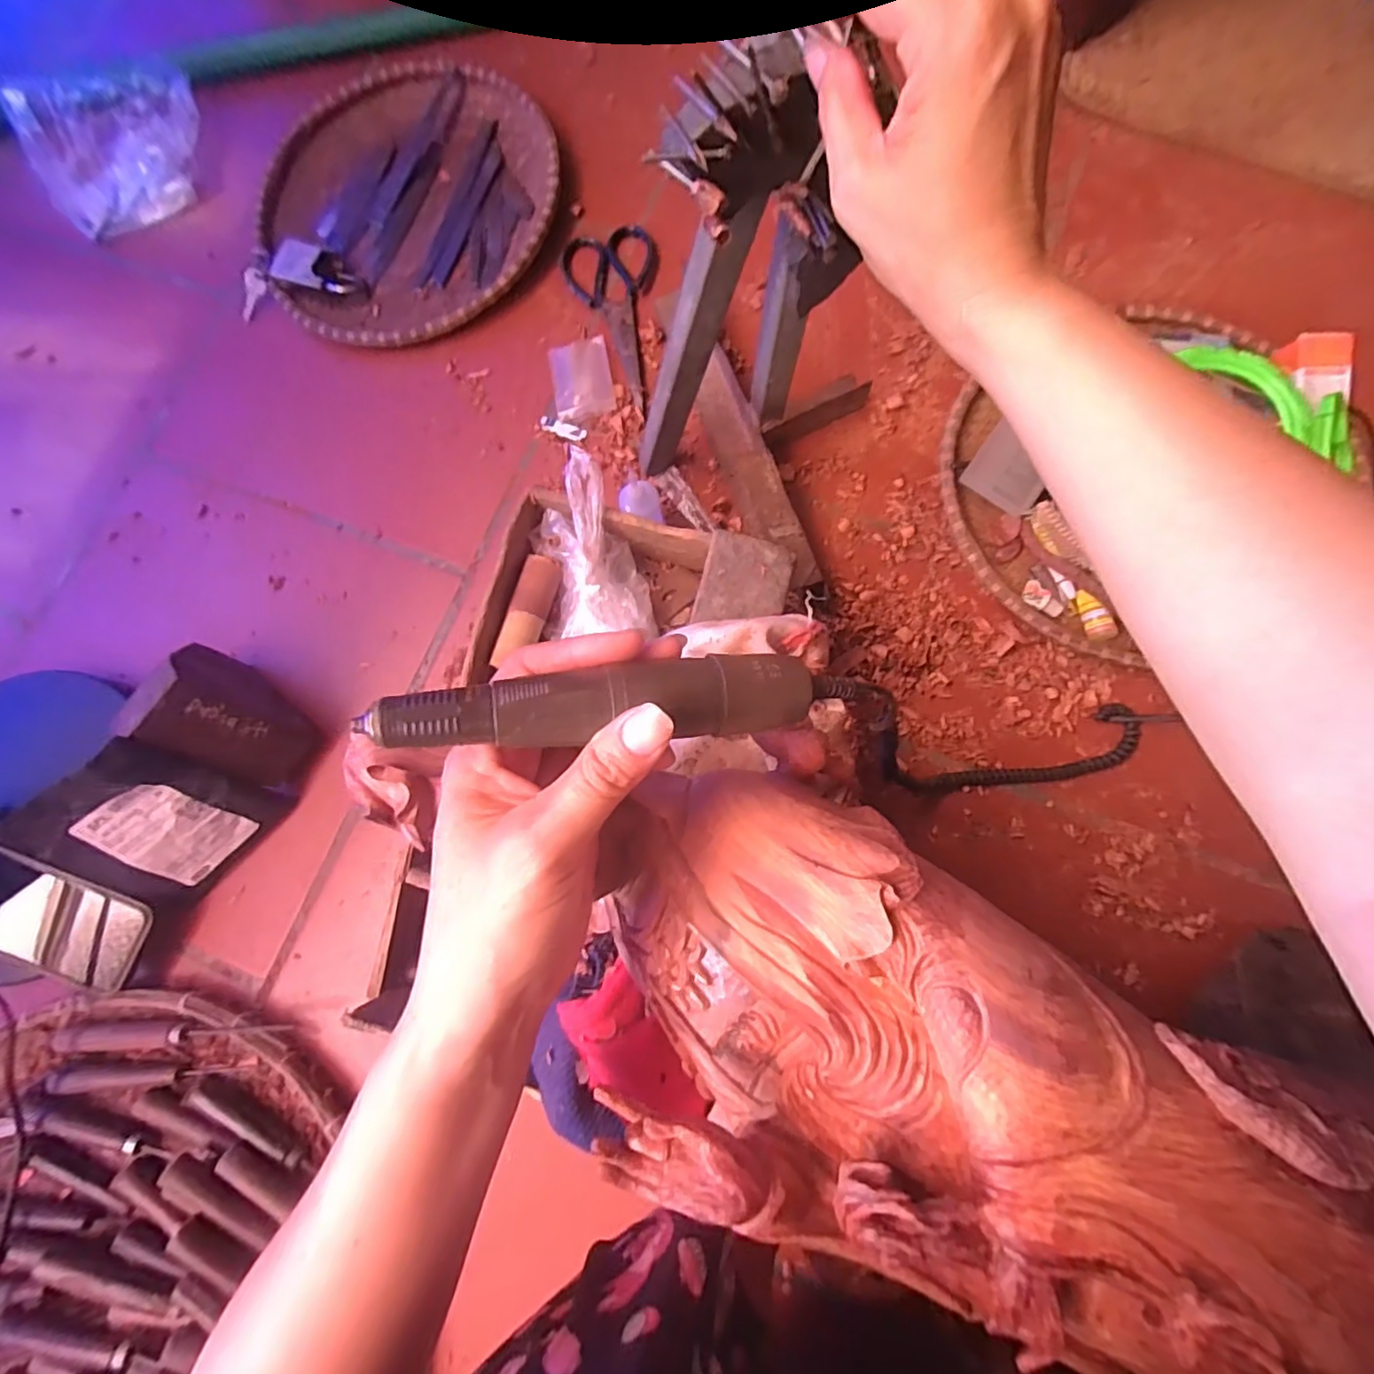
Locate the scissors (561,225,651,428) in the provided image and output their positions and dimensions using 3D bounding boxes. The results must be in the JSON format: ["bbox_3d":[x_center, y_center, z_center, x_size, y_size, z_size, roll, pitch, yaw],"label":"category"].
[{"bbox_3d":[-0.075,-0.382,0.622,0.092,0.006,0.221,-8,81,4],"label":"scissors"}]

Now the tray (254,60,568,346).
[{"bbox_3d":[-0.294,-0.529,0.649,0.311,0.037,0.339,-1,82,5],"label":"tray"}]

